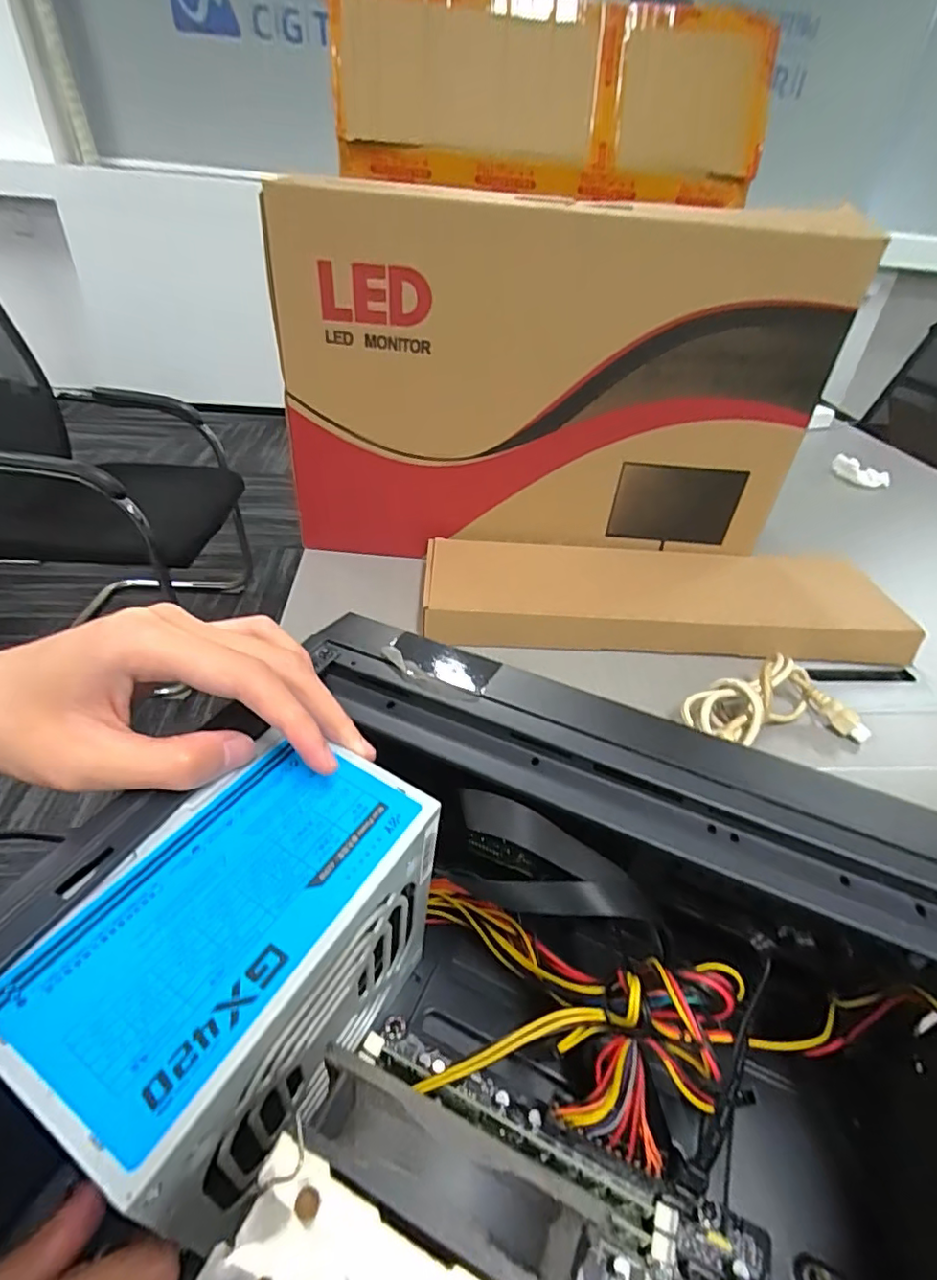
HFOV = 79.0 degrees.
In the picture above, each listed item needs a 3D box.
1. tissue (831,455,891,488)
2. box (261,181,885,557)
[{"bbox_3d":[0.740,-0.316,1.073,0.107,0.038,0.031,25,39,2],"label":"tissue"},{"bbox_3d":[0.081,-0.269,0.636,0.556,0.346,0.105,4,37,-2],"label":"box"}]

